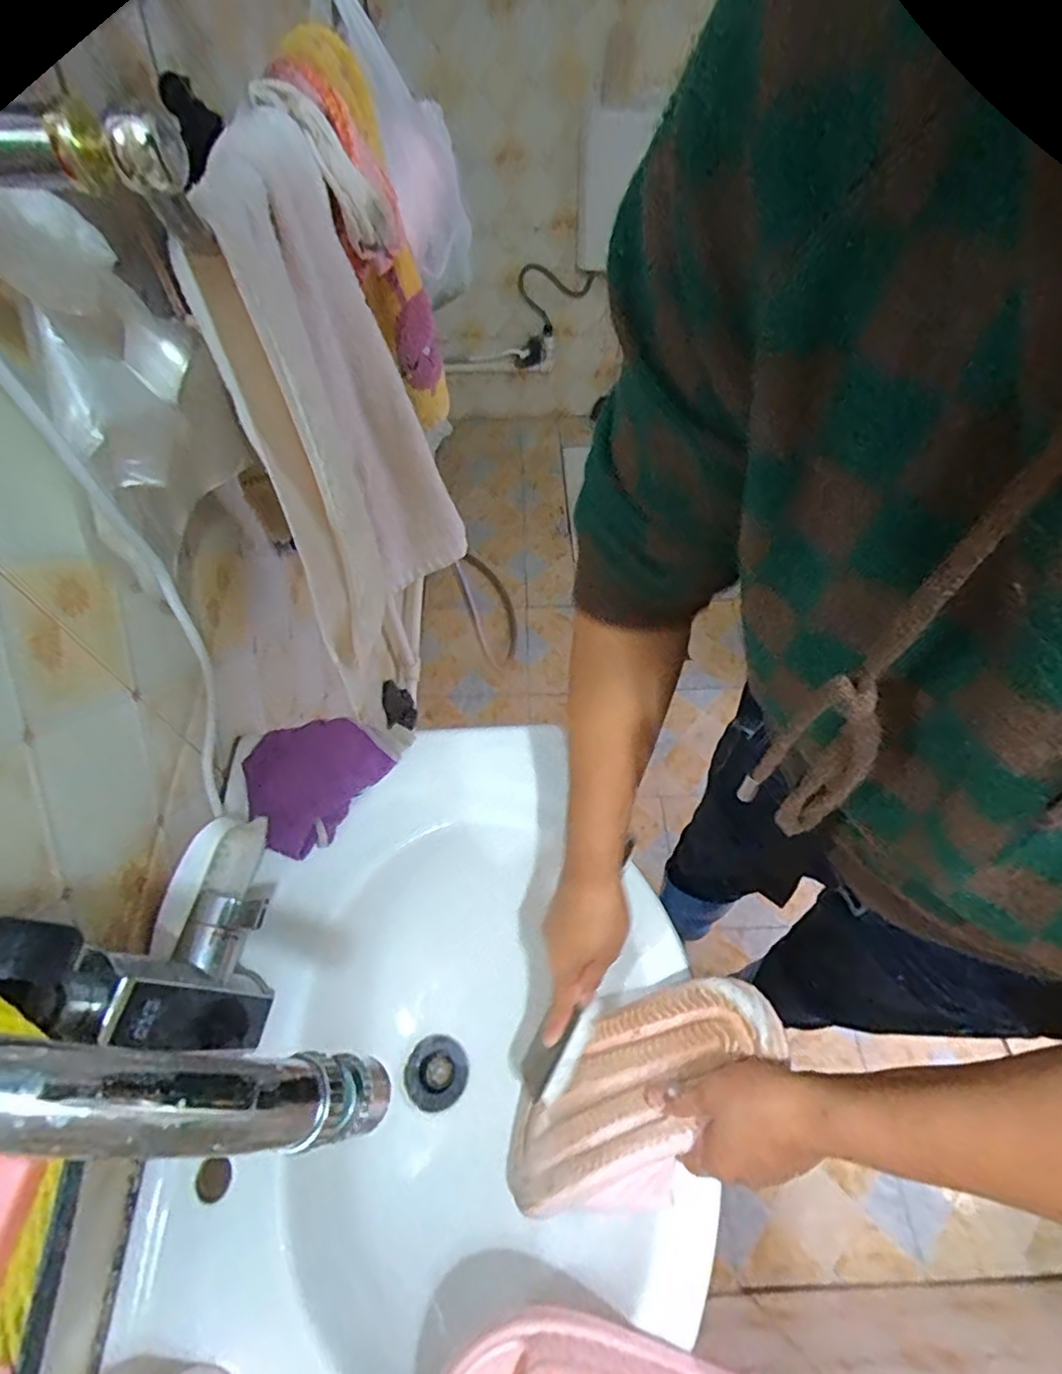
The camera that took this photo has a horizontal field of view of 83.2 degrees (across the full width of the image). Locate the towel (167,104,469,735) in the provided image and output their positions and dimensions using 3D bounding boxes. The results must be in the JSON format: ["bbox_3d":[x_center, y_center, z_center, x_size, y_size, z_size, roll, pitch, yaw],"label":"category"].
[{"bbox_3d":[-0.120,-0.177,0.435,0.108,0.314,0.205,-7,58,-3],"label":"towel"}]

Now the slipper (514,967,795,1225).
[{"bbox_3d":[0.082,0.317,0.466,0.251,0.082,0.107,-46,64,7],"label":"slipper"}]

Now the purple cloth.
[{"bbox_3d":[-0.217,0.080,0.579,0.123,0.053,0.127,36,65,21],"label":"purple cloth"}]

